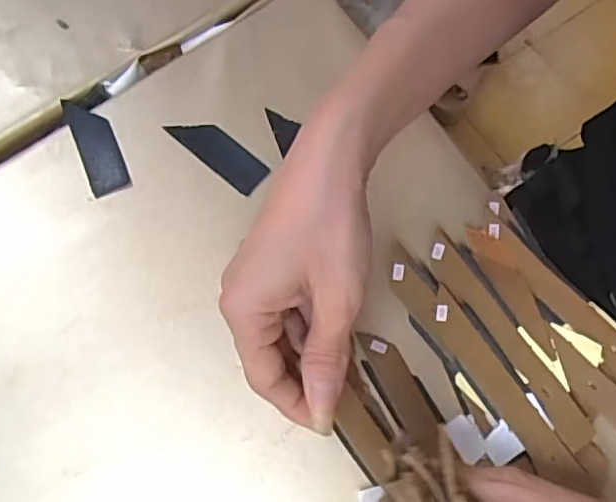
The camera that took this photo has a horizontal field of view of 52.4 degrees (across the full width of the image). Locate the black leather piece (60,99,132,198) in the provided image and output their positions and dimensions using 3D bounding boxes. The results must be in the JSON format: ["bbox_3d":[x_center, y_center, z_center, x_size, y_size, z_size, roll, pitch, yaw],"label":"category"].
[{"bbox_3d":[-0.129,-0.066,0.379,0.023,0.004,0.068,-23,74,-5],"label":"black leather piece"}]

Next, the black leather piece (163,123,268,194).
[{"bbox_3d":[-0.053,-0.060,0.372,0.064,0.004,0.022,39,79,12],"label":"black leather piece"}]

